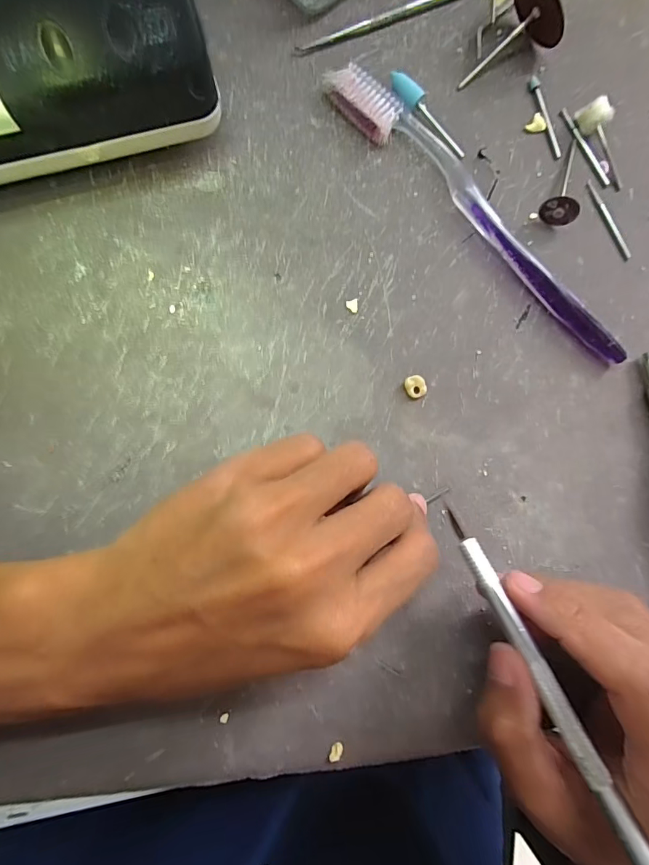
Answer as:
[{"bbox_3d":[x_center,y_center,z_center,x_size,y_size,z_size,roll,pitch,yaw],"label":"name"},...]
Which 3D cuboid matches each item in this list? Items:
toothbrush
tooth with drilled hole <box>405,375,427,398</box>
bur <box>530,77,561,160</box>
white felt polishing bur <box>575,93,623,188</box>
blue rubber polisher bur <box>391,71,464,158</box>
[{"bbox_3d":[0.077,-0.106,0.212,0.187,0.013,0.025,44,84,0],"label":"toothbrush"},{"bbox_3d":[0.043,-0.021,0.209,0.010,0.005,0.010,0,86,-4],"label":"tooth with drilled hole"},{"bbox_3d":[0.112,-0.158,0.222,0.005,0.004,0.042,-18,88,-5],"label":"bur"},{"bbox_3d":[0.140,-0.143,0.221,0.012,0.011,0.042,-34,104,-6],"label":"white felt polishing bur"},{"bbox_3d":[0.050,-0.152,0.214,0.049,0.009,0.010,42,84,-1],"label":"blue rubber polisher bur"}]

